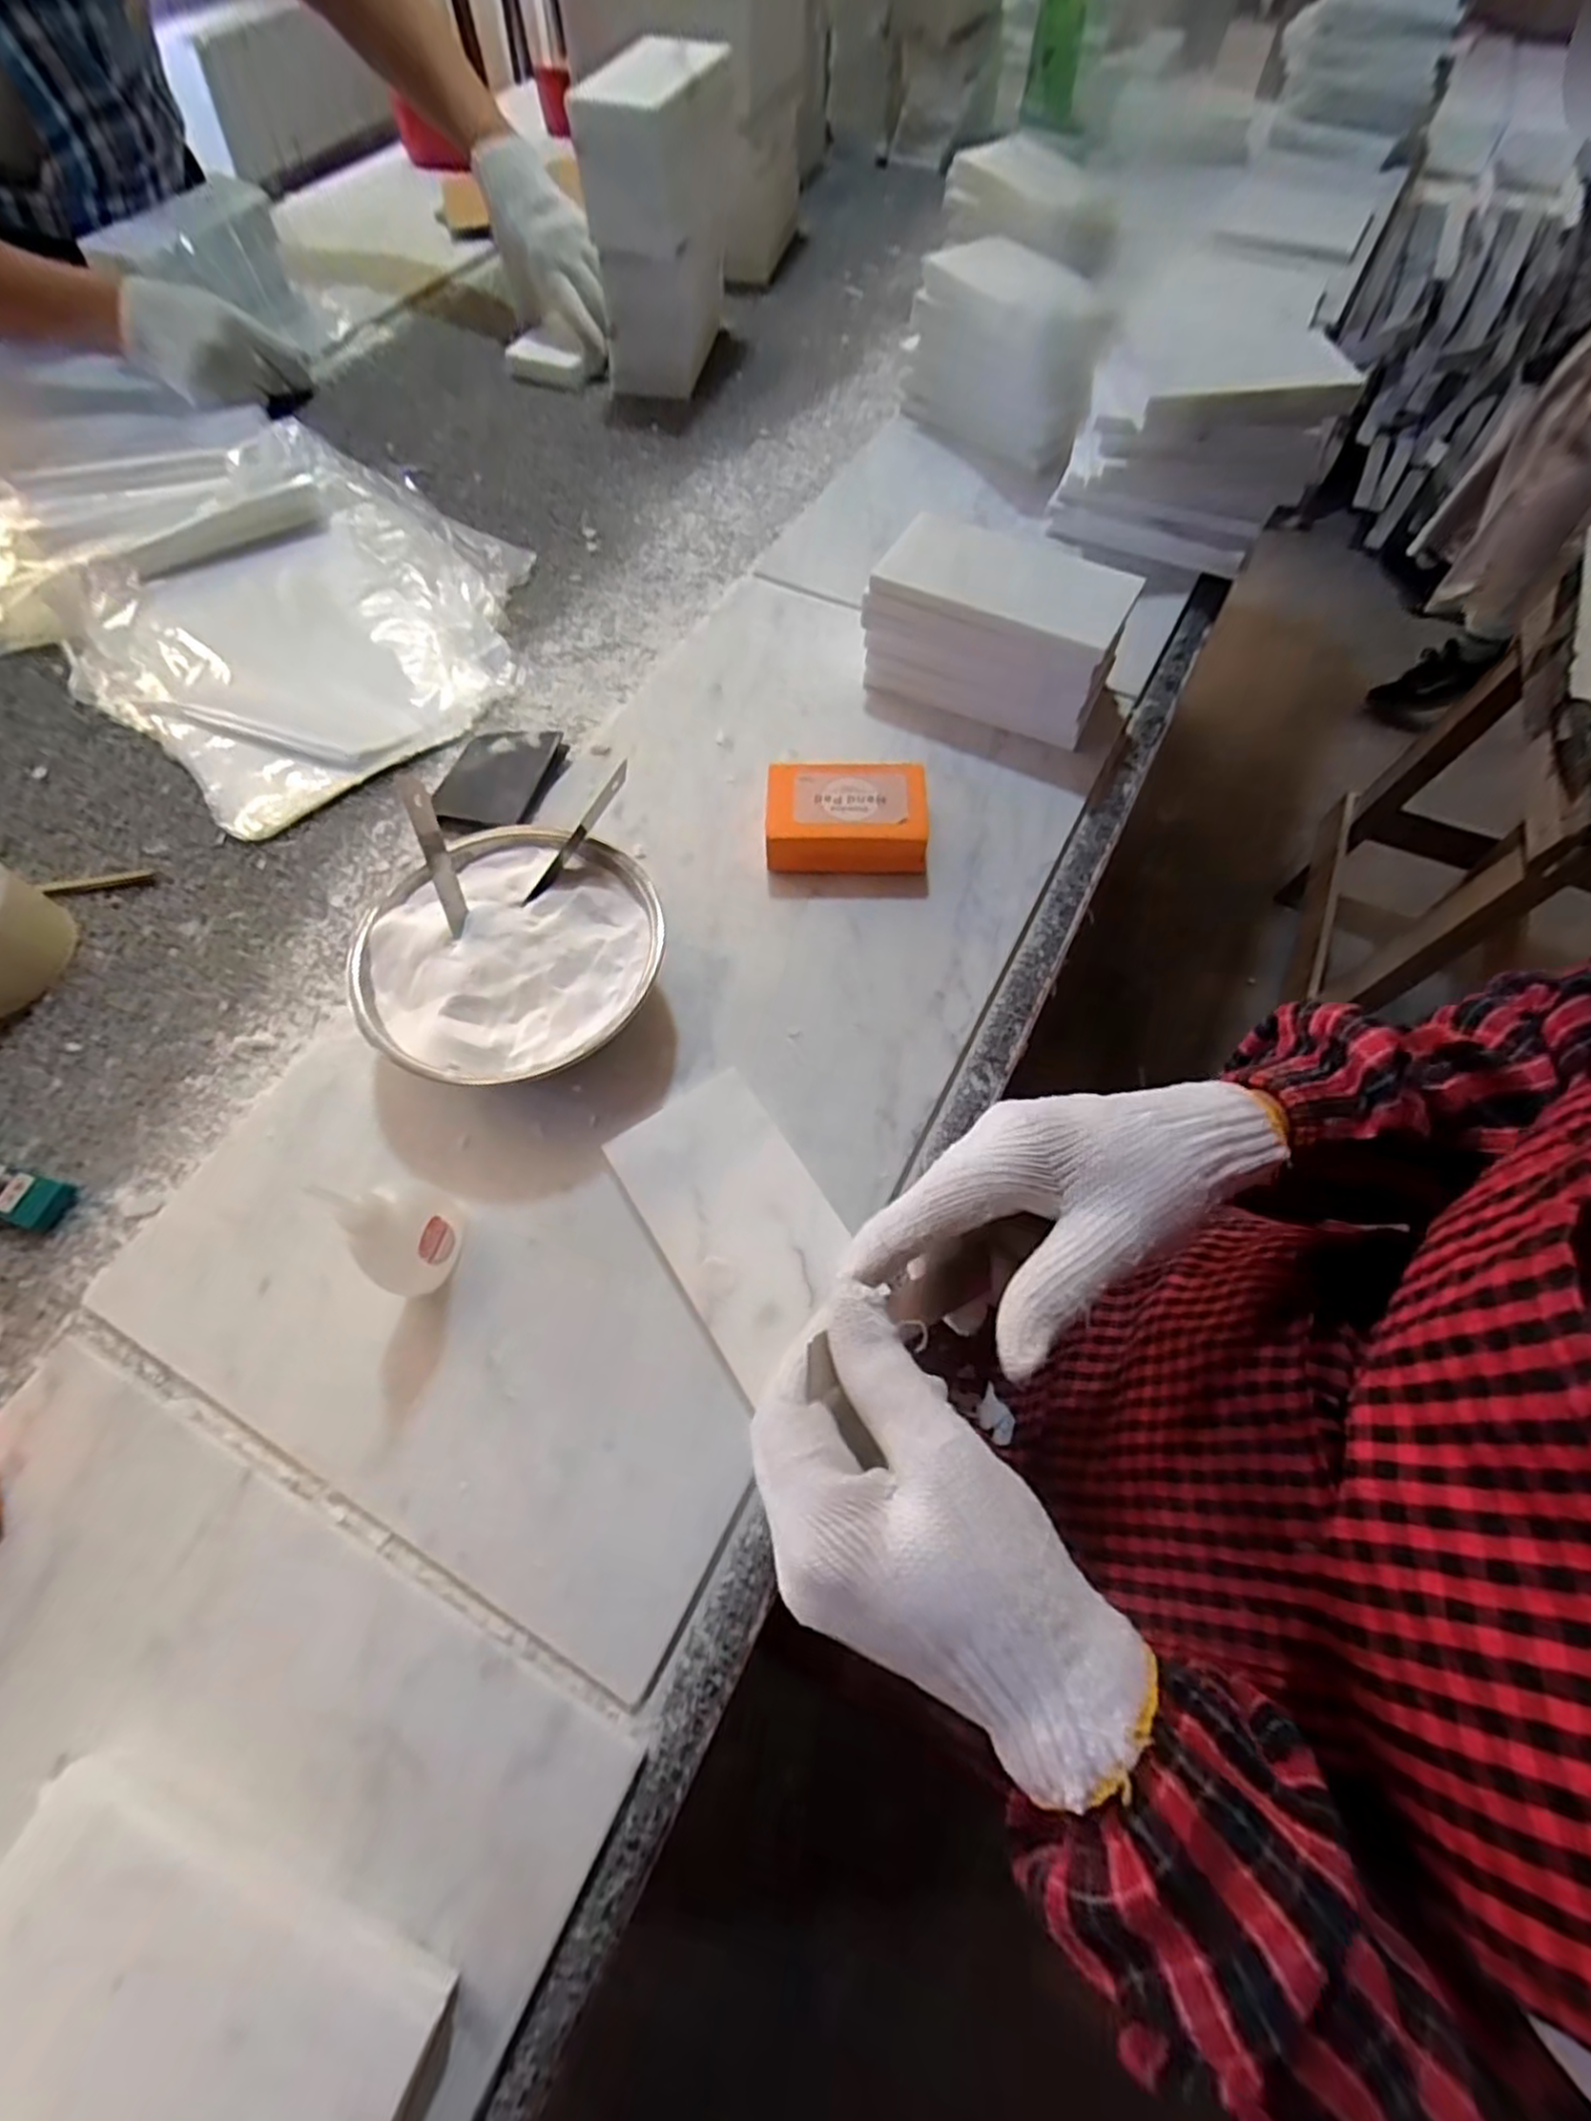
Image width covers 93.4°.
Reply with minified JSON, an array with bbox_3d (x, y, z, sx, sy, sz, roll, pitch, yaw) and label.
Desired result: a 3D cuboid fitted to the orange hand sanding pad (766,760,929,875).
[{"bbox_3d":[0.030,-0.143,0.444,0.090,0.033,0.059,1,62,2],"label":"orange hand sanding pad"}]

